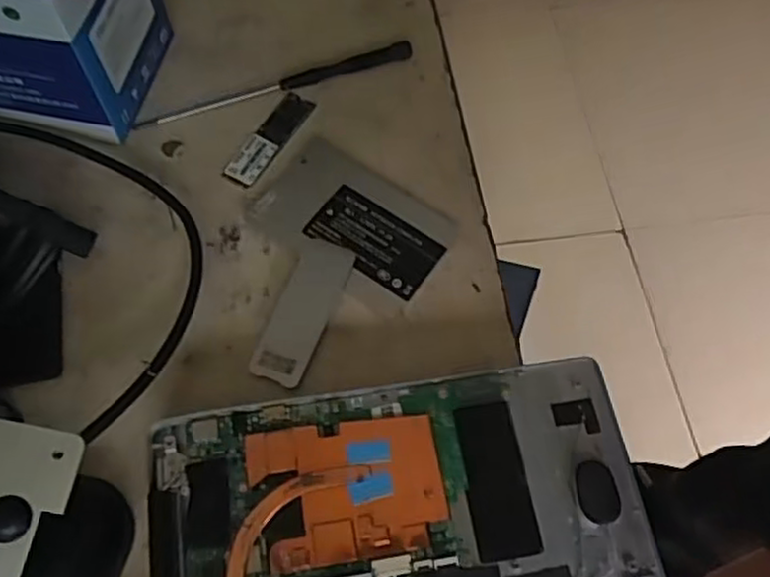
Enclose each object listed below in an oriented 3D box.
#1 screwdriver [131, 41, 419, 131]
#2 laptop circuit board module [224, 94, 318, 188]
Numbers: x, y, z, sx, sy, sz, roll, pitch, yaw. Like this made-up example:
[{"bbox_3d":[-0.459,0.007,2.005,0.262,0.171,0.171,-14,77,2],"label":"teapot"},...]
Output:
[{"bbox_3d":[-0.070,-0.136,0.475,0.188,0.008,0.014,-19,66,-11],"label":"screwdriver"},{"bbox_3d":[-0.074,-0.096,0.461,0.022,0.005,0.078,28,66,12],"label":"laptop circuit board module"}]

